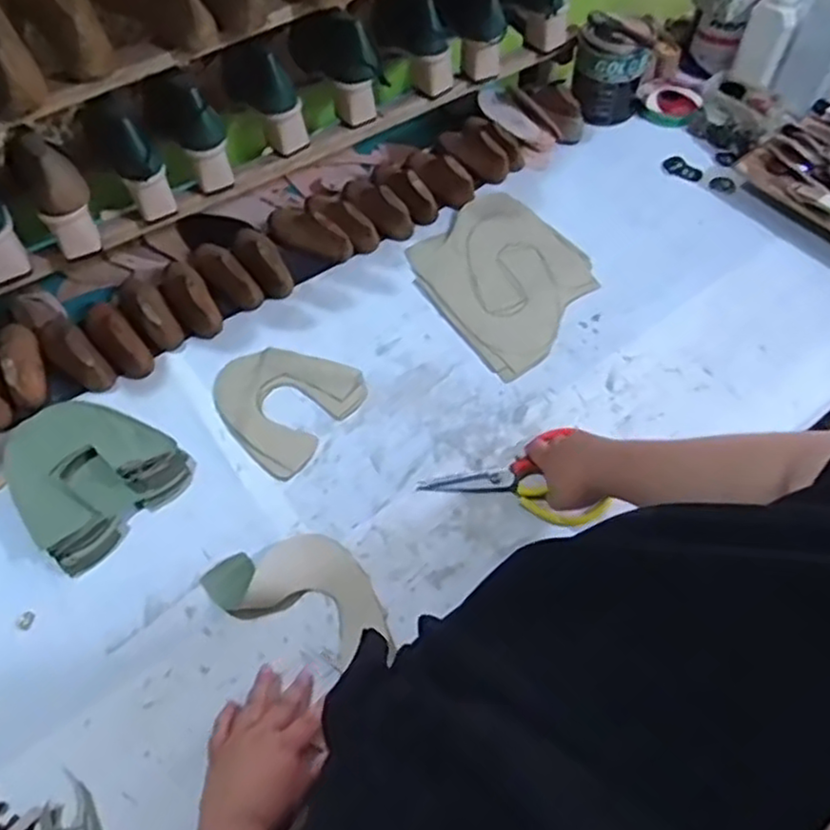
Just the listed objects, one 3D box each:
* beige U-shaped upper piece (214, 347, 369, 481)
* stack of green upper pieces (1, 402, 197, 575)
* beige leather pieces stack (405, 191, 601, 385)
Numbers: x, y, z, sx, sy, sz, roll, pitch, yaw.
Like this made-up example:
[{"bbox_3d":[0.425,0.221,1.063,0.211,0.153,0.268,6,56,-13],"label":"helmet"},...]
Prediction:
[{"bbox_3d":[-0.167,-0.023,0.879,0.163,0.012,0.162,33,64,18],"label":"beige U-shaped upper piece"},{"bbox_3d":[-0.373,0.061,0.806,0.179,0.045,0.174,36,65,20],"label":"stack of green upper pieces"},{"bbox_3d":[0.124,-0.193,0.972,0.217,0.012,0.260,-33,64,-18],"label":"beige leather pieces stack"}]

